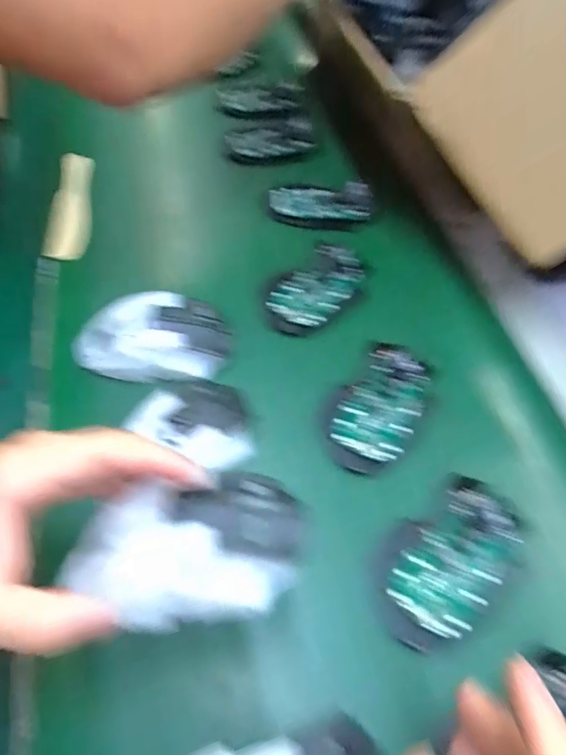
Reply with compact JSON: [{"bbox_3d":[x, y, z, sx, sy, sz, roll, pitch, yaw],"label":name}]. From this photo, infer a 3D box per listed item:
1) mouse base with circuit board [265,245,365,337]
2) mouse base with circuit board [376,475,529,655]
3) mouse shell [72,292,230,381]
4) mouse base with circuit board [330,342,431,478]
[{"bbox_3d":[0.028,-0.081,0.437,0.055,0.017,0.101,37,61,19],"label":"mouse base with circuit board"},{"bbox_3d":[0.106,0.112,0.305,0.112,0.017,0.064,-33,64,-24],"label":"mouse base with circuit board"},{"bbox_3d":[-0.100,-0.032,0.382,0.116,0.035,0.063,2,56,-3],"label":"mouse shell"},{"bbox_3d":[0.073,0.021,0.365,0.058,0.021,0.101,29,58,14],"label":"mouse base with circuit board"}]

